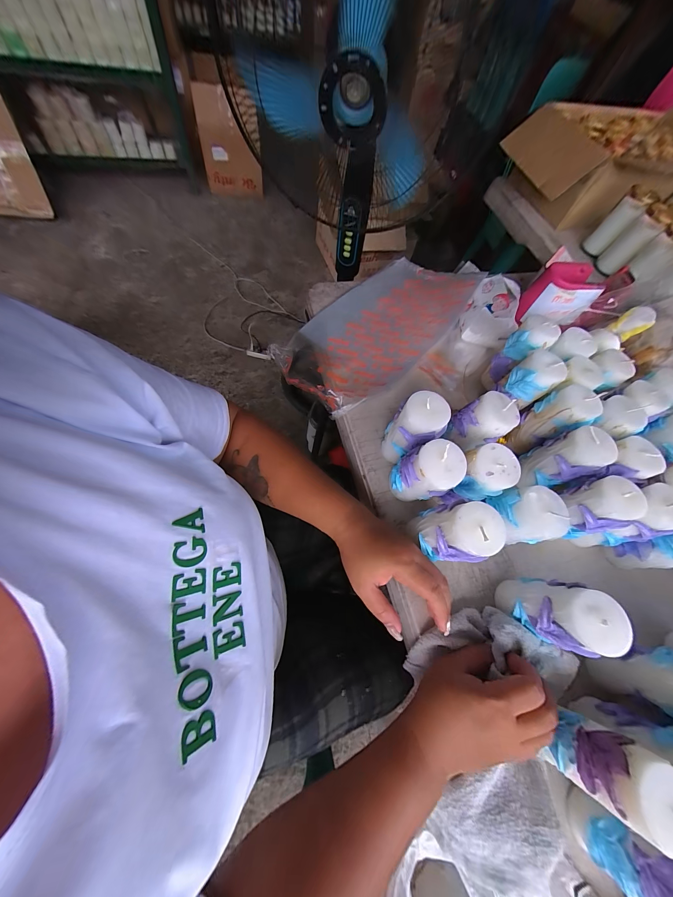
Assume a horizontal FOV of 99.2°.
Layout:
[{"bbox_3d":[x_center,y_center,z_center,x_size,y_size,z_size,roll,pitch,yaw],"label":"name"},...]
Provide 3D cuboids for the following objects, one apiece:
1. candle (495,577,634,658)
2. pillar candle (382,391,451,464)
[{"bbox_3d":[0.202,0.153,0.269,0.044,0.107,0.057,14,66,1],"label":"candle"},{"bbox_3d":[0.086,-0.018,0.339,0.052,0.108,0.045,28,65,5],"label":"pillar candle"}]

